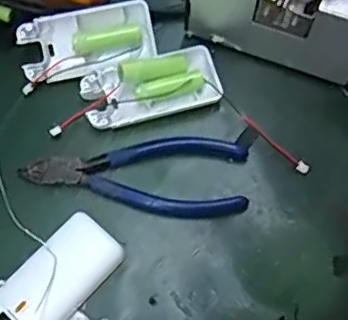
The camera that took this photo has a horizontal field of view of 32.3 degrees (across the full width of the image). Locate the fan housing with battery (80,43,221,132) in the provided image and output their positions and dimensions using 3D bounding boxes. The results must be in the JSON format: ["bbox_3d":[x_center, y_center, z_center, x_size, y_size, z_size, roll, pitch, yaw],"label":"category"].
[{"bbox_3d":[-0.016,-0.052,0.419,0.093,0.023,0.045,-15,69,-6],"label":"fan housing with battery"}]

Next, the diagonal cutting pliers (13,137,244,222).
[{"bbox_3d":[-0.025,0.009,0.402,0.147,0.009,0.056,3,69,1],"label":"diagonal cutting pliers"}]

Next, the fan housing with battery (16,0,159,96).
[{"bbox_3d":[-0.062,-0.084,0.430,0.095,0.025,0.049,-12,69,-4],"label":"fan housing with battery"}]

